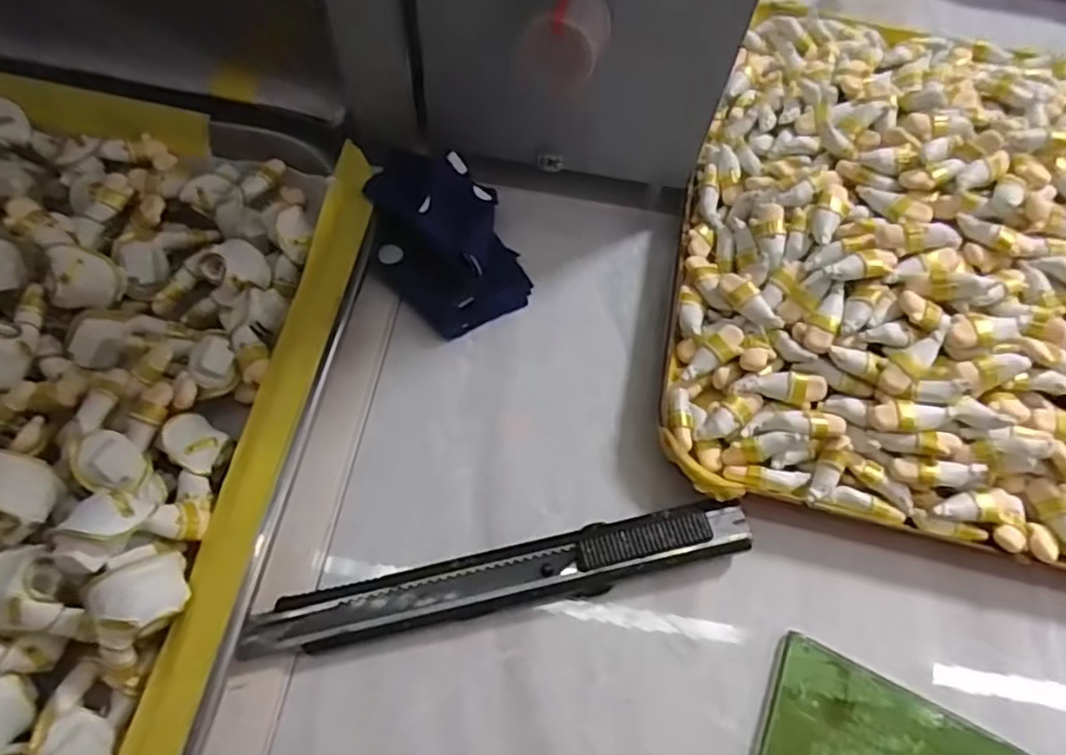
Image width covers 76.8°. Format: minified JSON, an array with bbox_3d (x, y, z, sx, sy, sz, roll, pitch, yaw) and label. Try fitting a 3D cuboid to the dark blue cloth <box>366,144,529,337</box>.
[{"bbox_3d":[-0.027,-0.043,0.209,0.042,0.031,0.050,-21,68,-12],"label":"dark blue cloth"}]

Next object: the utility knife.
[{"bbox_3d":[-0.007,0.053,0.175,0.130,0.011,0.015,-12,65,-8],"label":"utility knife"}]

